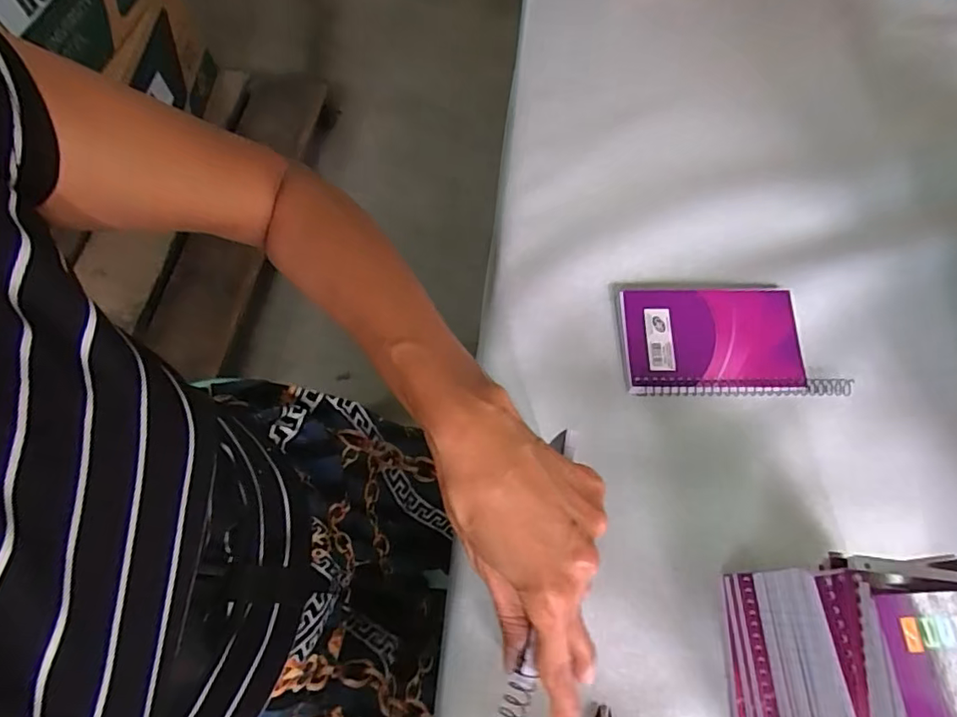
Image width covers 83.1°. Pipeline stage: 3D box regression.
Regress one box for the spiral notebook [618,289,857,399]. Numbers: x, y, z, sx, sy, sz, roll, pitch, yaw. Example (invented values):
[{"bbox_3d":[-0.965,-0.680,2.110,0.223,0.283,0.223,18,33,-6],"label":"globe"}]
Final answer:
[{"bbox_3d":[0.189,-0.013,0.412,0.155,0.010,0.085,-1,68,0],"label":"spiral notebook"}]

